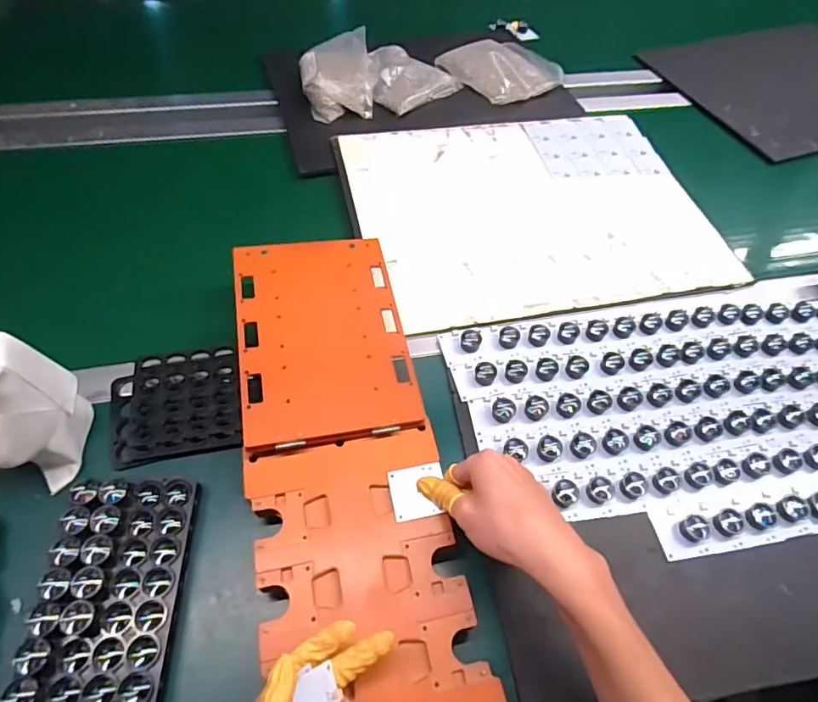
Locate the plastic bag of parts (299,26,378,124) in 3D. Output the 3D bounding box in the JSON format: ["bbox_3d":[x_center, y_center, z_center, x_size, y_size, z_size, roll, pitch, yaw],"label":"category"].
[{"bbox_3d":[-0.113,-0.443,0.804,0.117,0.054,0.163,-8,56,-10],"label":"plastic bag of parts"}]

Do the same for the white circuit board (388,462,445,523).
[{"bbox_3d":[0.008,0.121,0.430,0.046,0.004,0.045,-7,56,-9],"label":"white circuit board"}]

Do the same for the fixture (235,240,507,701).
[{"bbox_3d":[-0.061,0.080,0.443,0.163,0.021,0.455,-12,62,-12],"label":"fixture"}]

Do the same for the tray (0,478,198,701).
[{"bbox_3d":[-0.228,0.196,0.385,0.095,0.042,0.193,0,55,-4],"label":"tray"}]

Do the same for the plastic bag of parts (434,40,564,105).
[{"bbox_3d":[0.157,-0.495,0.869,0.171,0.033,0.176,-30,63,-22],"label":"plastic bag of parts"}]

